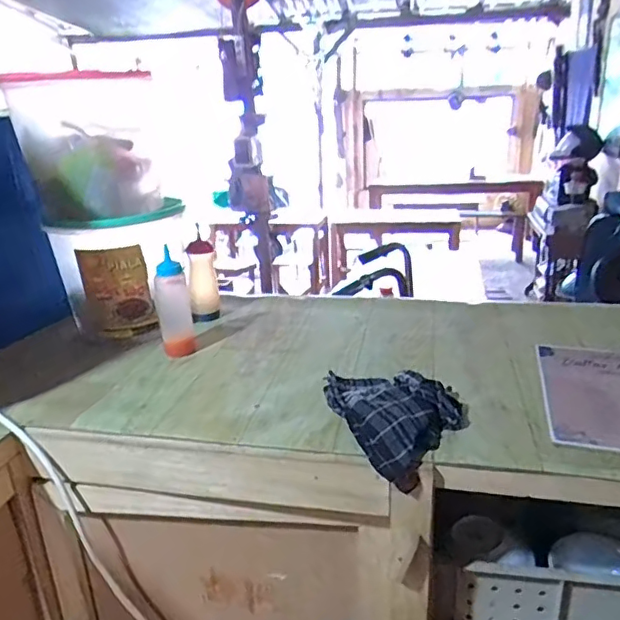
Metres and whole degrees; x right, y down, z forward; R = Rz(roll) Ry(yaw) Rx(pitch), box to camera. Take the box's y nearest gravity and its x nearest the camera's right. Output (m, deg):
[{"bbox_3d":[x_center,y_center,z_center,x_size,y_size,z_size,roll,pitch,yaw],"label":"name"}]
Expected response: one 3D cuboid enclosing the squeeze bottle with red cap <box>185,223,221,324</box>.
[{"bbox_3d":[-0.216,-0.066,1.116,0.058,0.167,0.050,-8,23,-14],"label":"squeeze bottle with red cap"}]

